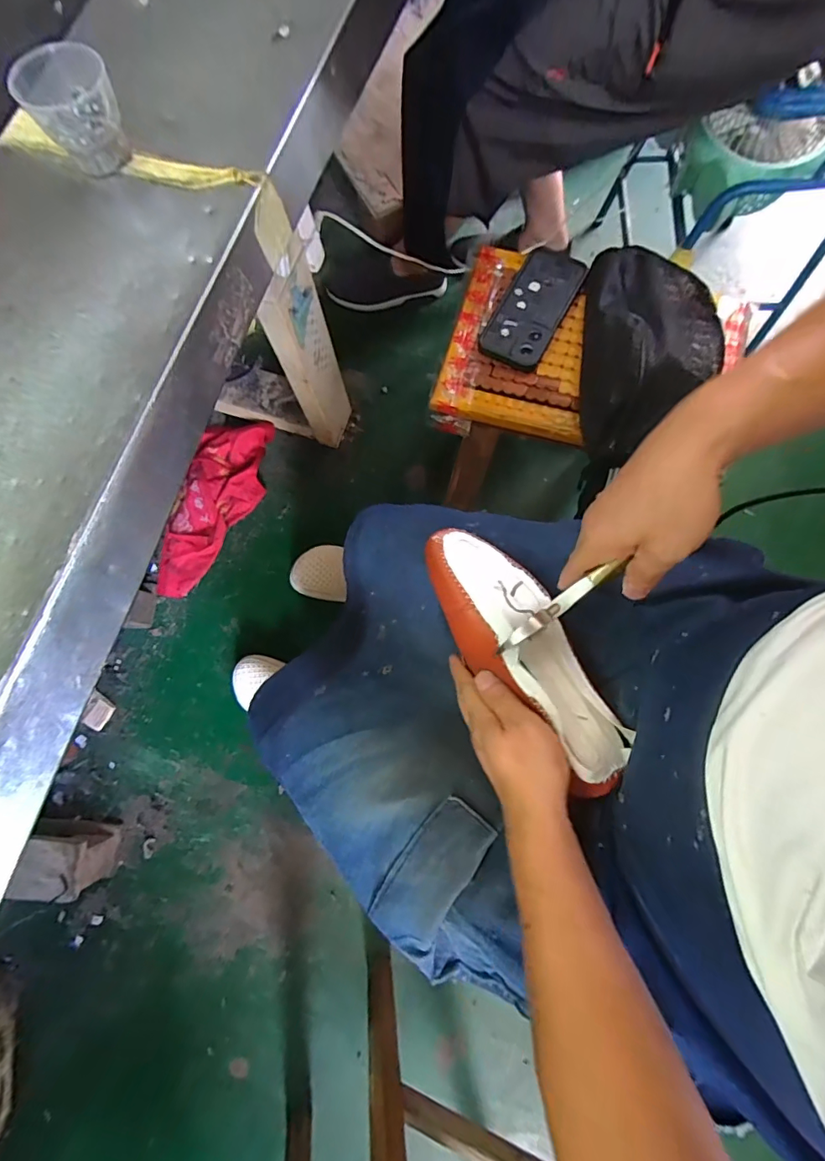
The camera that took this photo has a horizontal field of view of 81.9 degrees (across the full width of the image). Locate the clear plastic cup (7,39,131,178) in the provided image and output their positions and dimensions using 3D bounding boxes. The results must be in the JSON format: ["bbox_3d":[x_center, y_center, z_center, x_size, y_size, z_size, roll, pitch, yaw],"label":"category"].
[{"bbox_3d":[-0.245,-0.344,0.348,0.061,0.051,0.057,0,79,1],"label":"clear plastic cup"}]

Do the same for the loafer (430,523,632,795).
[{"bbox_3d":[0.094,0.051,0.396,0.087,0.050,0.245,-33,73,-5],"label":"loafer"}]

